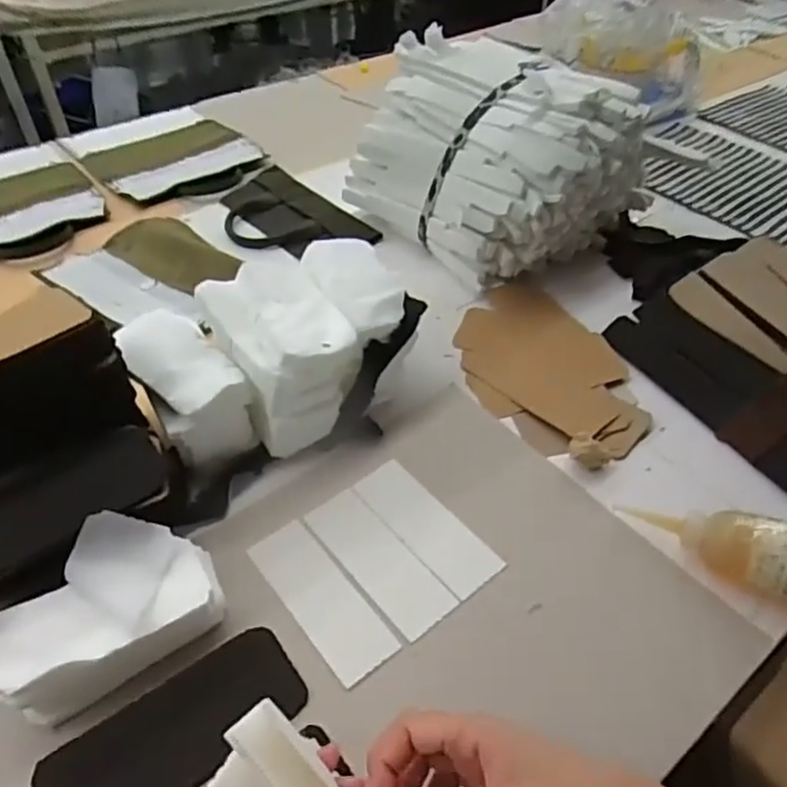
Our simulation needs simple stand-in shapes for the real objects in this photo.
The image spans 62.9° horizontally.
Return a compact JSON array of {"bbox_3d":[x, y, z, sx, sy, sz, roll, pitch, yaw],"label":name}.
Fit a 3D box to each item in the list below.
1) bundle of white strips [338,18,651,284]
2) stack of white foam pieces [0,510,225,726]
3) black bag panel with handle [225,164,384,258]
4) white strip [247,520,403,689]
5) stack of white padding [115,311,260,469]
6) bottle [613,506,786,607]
[{"bbox_3d":[0.140,-0.315,0.841,0.276,0.208,0.298,-32,55,-26],"label":"bundle of white strips"},{"bbox_3d":[-0.213,0.162,0.478,0.155,0.062,0.105,-28,53,-26],"label":"stack of white foam pieces"},{"bbox_3d":[-0.154,-0.247,0.915,0.150,0.013,0.251,-33,54,-29],"label":"black bag panel with handle"},{"bbox_3d":[-0.059,0.165,0.524,0.052,0.005,0.144,-30,52,-27],"label":"white strip"},{"bbox_3d":[-0.195,-0.002,0.613,0.080,0.099,0.134,-28,53,-26],"label":"stack of white padding"},{"bbox_3d":[0.273,0.125,0.522,0.169,0.059,0.054,15,47,36],"label":"bottle"}]

